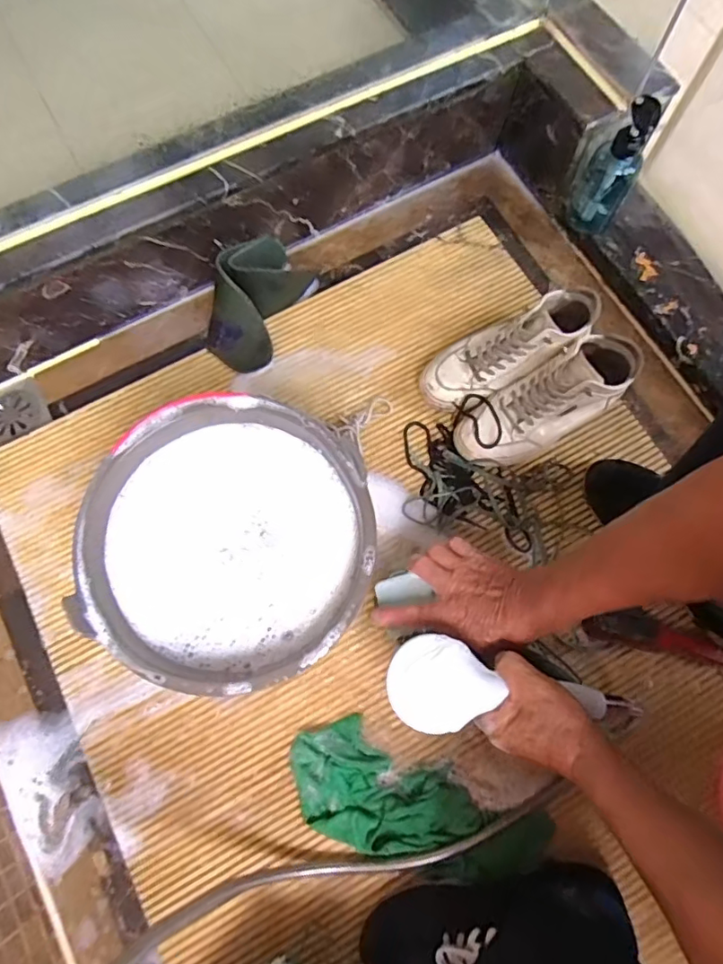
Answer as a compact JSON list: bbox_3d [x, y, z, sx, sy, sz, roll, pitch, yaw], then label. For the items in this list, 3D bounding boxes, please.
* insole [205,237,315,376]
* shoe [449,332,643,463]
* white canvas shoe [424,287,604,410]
[{"bbox_3d":[-0.158,-0.266,0.764,0.121,0.059,0.197,24,75,6],"label":"insole"},{"bbox_3d":[0.241,-0.103,0.684,0.242,0.093,0.096,-27,76,-9],"label":"shoe"},{"bbox_3d":[0.199,-0.172,0.717,0.247,0.105,0.088,-28,76,4],"label":"white canvas shoe"}]

